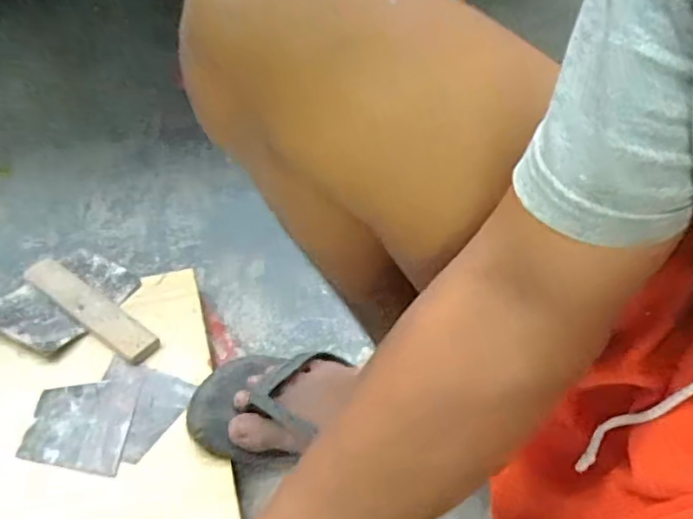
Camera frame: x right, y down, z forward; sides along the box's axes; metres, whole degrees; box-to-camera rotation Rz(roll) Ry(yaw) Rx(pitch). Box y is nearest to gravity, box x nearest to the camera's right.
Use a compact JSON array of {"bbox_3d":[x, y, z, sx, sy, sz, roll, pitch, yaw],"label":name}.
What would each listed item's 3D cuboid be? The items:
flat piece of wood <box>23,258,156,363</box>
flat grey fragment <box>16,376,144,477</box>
[{"bbox_3d":[-0.295,0.053,0.675,0.207,0.018,0.044,30,52,25],"label":"flat piece of wood"},{"bbox_3d":[-0.263,0.159,0.583,0.098,0.004,0.099,2,45,1],"label":"flat grey fragment"}]

